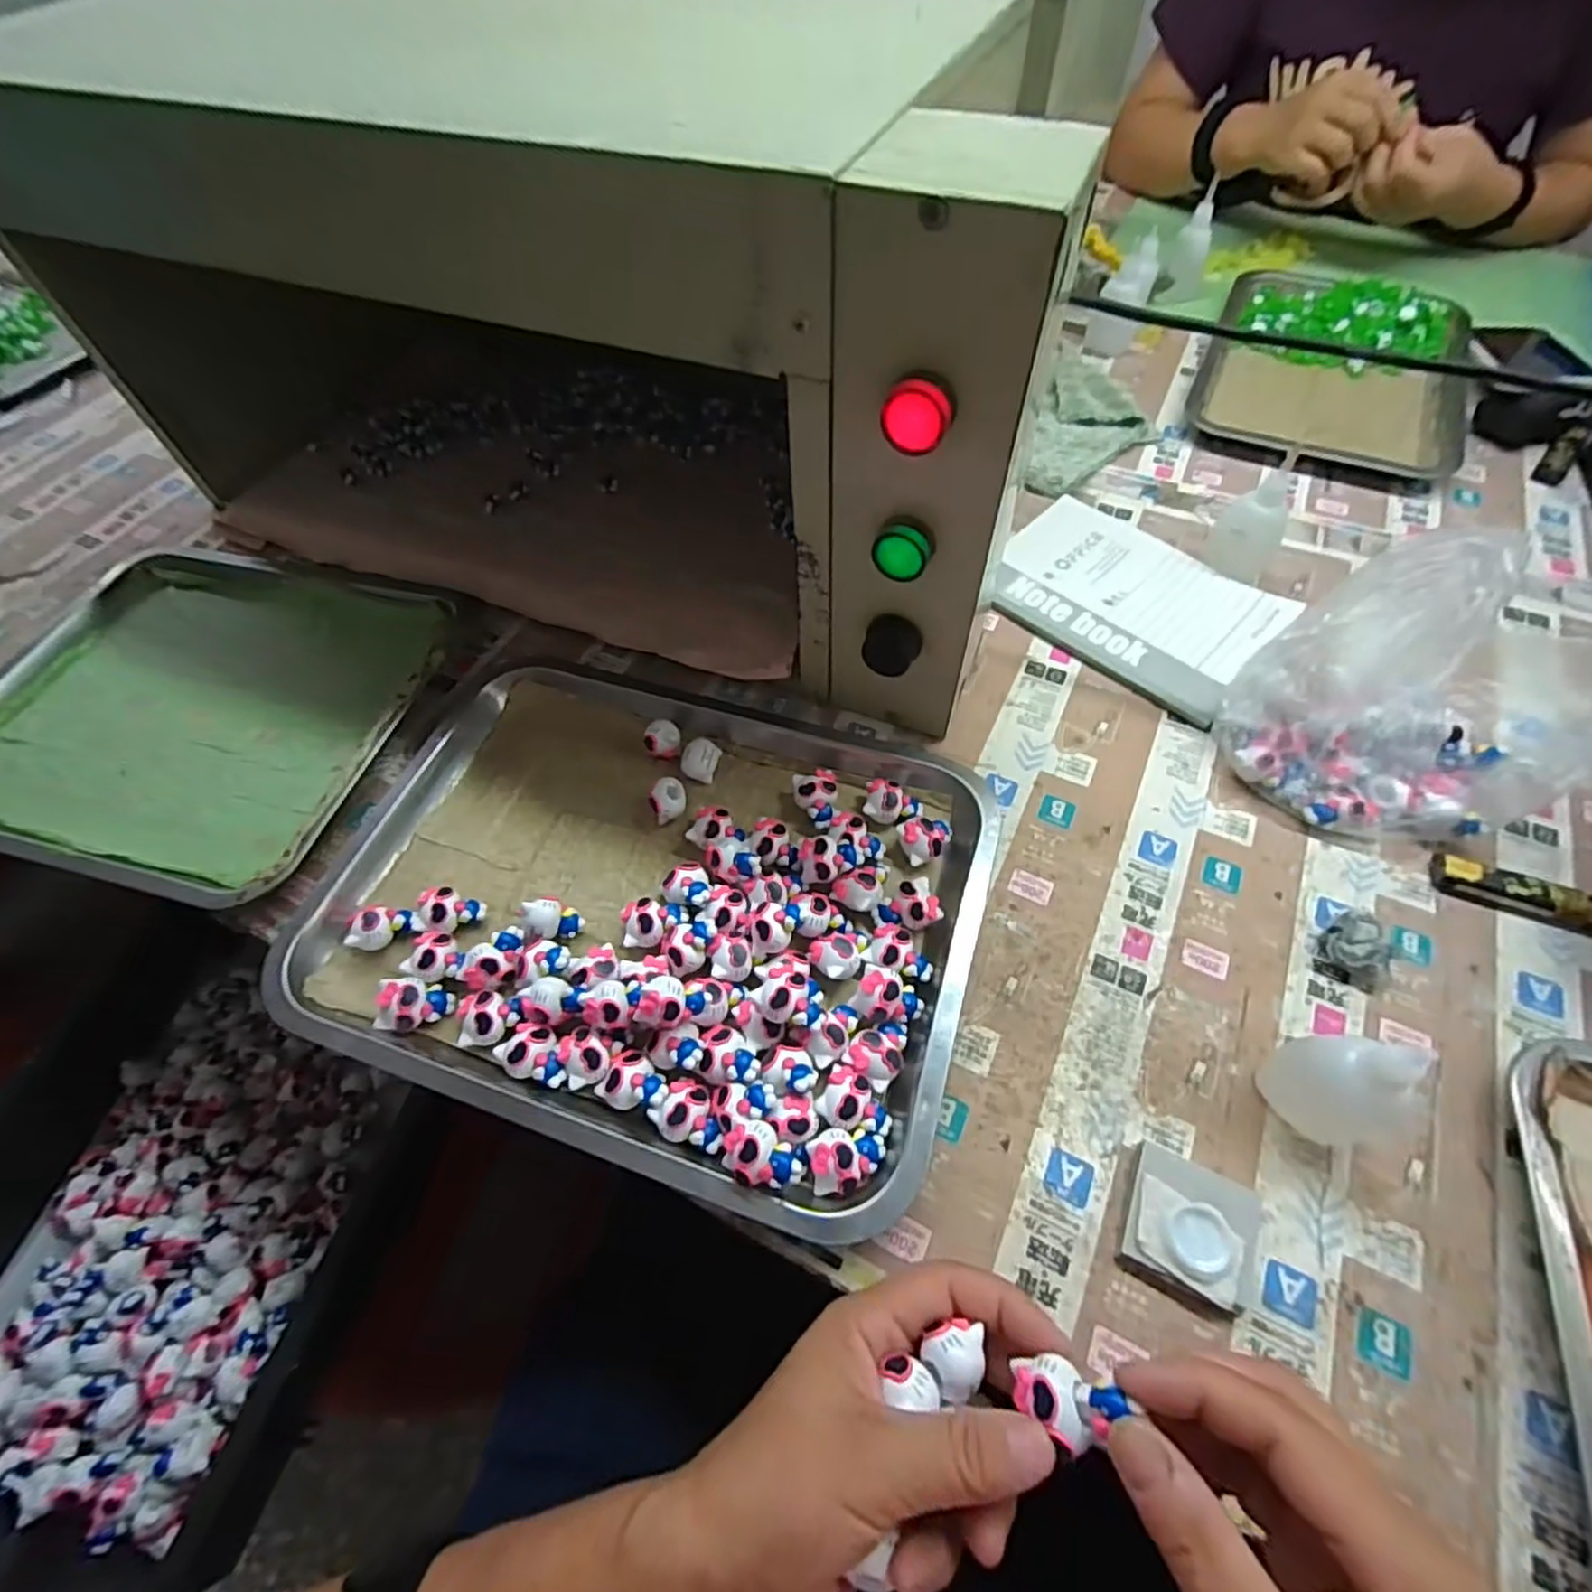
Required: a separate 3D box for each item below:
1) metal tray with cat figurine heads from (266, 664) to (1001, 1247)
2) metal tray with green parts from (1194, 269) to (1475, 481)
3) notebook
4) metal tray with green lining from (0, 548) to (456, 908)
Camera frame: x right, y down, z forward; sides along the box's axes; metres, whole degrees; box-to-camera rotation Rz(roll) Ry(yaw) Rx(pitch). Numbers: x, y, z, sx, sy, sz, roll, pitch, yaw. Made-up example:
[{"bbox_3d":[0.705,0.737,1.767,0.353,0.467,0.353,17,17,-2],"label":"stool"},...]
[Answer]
[{"bbox_3d":[-0.081,0.045,0.402,0.357,0.040,0.273,15,61,11],"label":"metal tray with cat figurine heads"},{"bbox_3d":[0.501,-0.407,0.665,0.213,0.033,0.278,22,62,15],"label":"metal tray with green parts"},{"bbox_3d":[0.244,-0.147,0.521,0.190,0.009,0.145,37,67,22],"label":"notebook"},{"bbox_3d":[-0.434,-0.069,0.510,0.345,0.048,0.266,14,60,11],"label":"metal tray with green lining"}]

